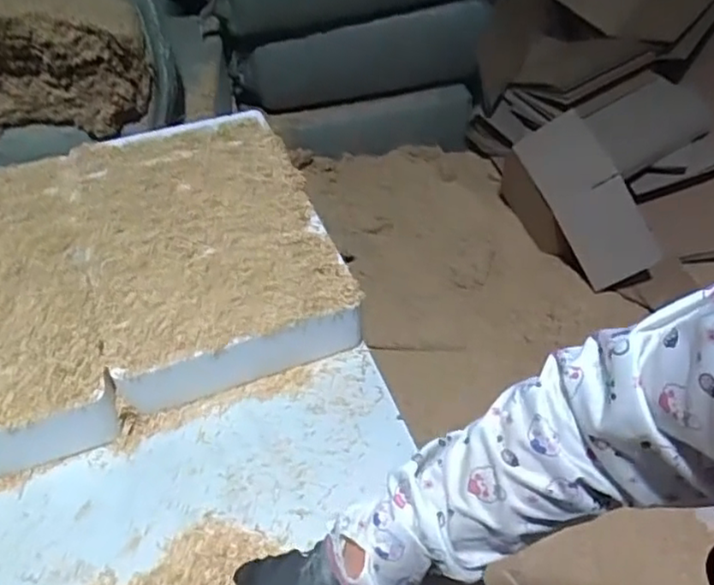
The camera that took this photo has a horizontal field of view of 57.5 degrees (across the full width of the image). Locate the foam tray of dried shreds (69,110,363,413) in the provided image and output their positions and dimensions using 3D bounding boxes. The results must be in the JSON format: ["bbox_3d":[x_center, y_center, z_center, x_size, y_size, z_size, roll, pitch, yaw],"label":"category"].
[{"bbox_3d":[-0.171,-0.063,0.725,0.244,0.064,0.400,-17,50,-15],"label":"foam tray of dried shreds"}]

